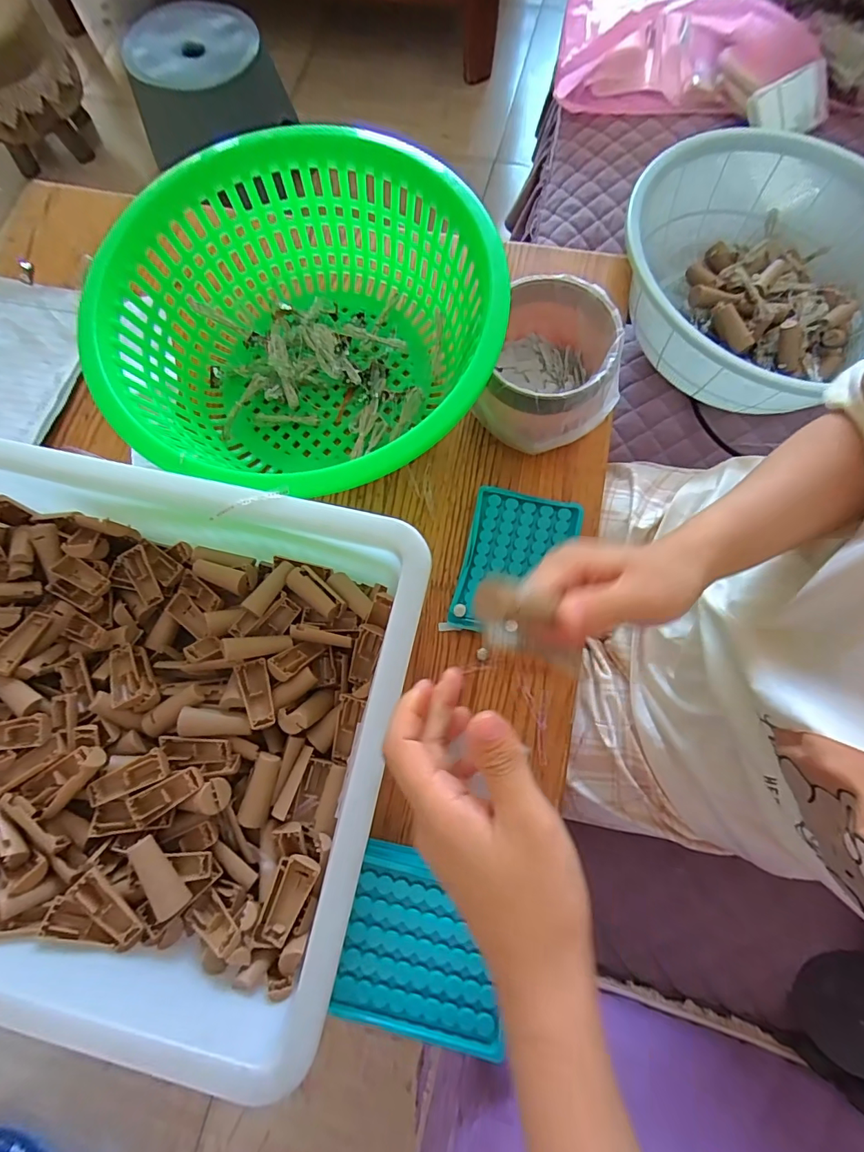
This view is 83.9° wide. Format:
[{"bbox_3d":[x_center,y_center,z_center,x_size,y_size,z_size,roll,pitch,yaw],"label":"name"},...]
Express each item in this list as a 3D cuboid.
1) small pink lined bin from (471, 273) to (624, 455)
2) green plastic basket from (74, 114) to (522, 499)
[{"bbox_3d":[0.096,-0.183,0.420,0.115,0.076,0.114,-1,75,2],"label":"small pink lined bin"},{"bbox_3d":[-0.107,-0.200,0.421,0.305,0.122,0.307,-1,75,2],"label":"green plastic basket"}]

